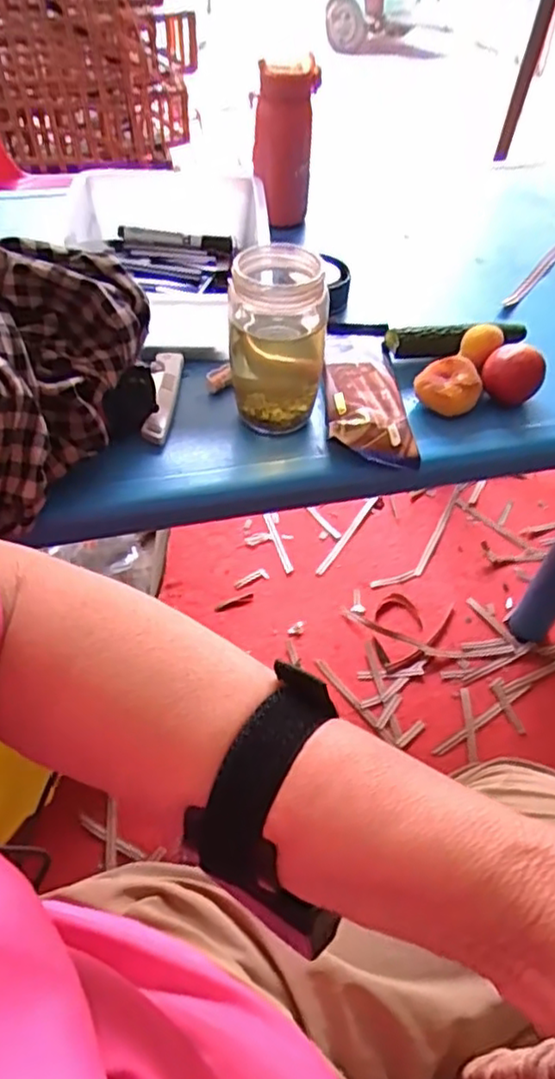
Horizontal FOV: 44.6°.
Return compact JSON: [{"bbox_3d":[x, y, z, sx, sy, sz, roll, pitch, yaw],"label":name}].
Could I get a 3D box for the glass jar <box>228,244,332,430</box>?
[{"bbox_3d":[-0.002,-0.164,0.555,0.080,0.131,0.090,2,50,0],"label":"glass jar"}]

